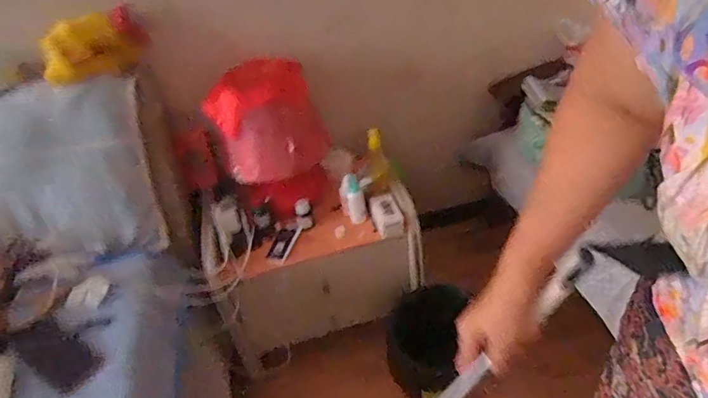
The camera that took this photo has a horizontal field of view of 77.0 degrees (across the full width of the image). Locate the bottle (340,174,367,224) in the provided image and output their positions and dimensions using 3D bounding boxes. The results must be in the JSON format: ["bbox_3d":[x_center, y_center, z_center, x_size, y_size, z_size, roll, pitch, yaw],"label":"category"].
[{"bbox_3d":[0.000,0.001,1.143,0.048,0.130,0.048,-19,14,-13],"label":"bottle"}]

